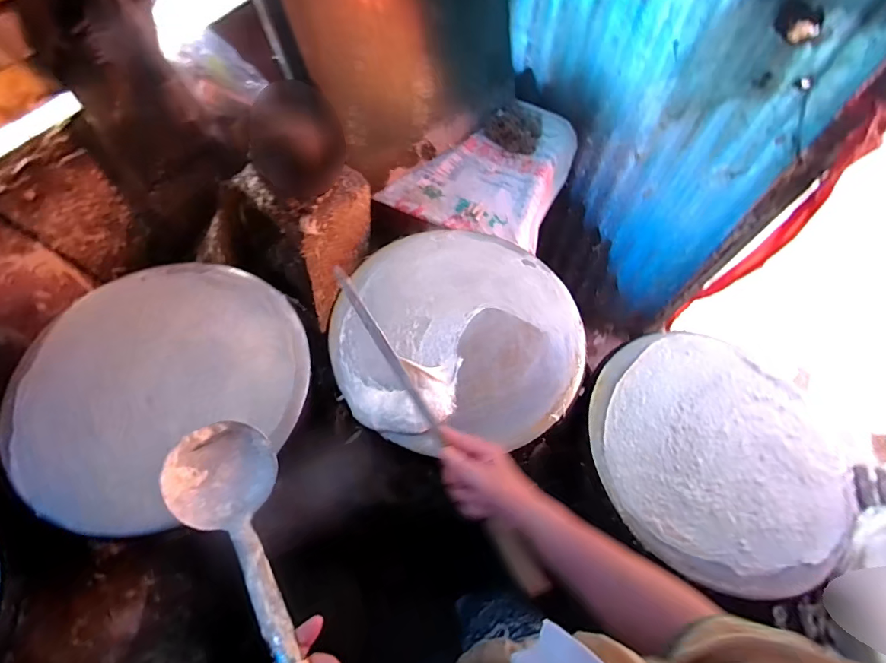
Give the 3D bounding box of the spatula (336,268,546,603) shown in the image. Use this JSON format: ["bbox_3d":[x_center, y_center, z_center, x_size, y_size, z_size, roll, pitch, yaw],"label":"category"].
[{"bbox_3d":[-0.010,0.110,0.510,0.027,0.032,0.433,-31,84,-18],"label":"spatula"}]

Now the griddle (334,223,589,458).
[{"bbox_3d":[0.024,-0.010,0.647,0.360,0.031,0.355,2,63,-3],"label":"griddle"}]

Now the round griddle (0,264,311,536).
[{"bbox_3d":[-0.382,0.059,0.586,0.363,0.028,0.348,2,63,-3],"label":"round griddle"}]

